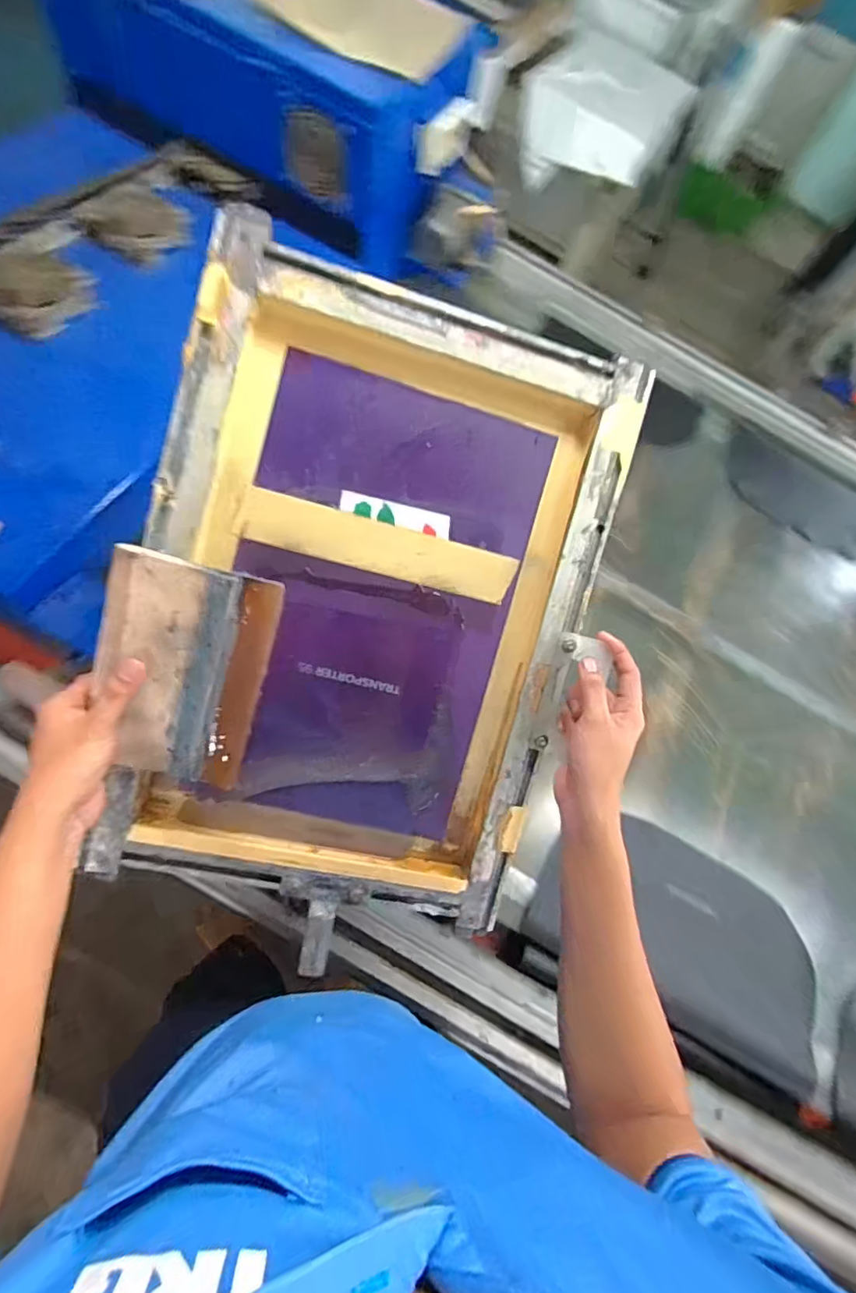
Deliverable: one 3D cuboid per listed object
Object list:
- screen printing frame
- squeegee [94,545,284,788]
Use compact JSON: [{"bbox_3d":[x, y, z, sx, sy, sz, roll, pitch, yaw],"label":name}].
[{"bbox_3d":[-0.046,-0.029,0.504,0.384,0.060,0.551,13,95,-11],"label":"screen printing frame"},{"bbox_3d":[-0.199,0.020,0.450,0.123,0.181,0.025,13,15,-18],"label":"squeegee"}]

